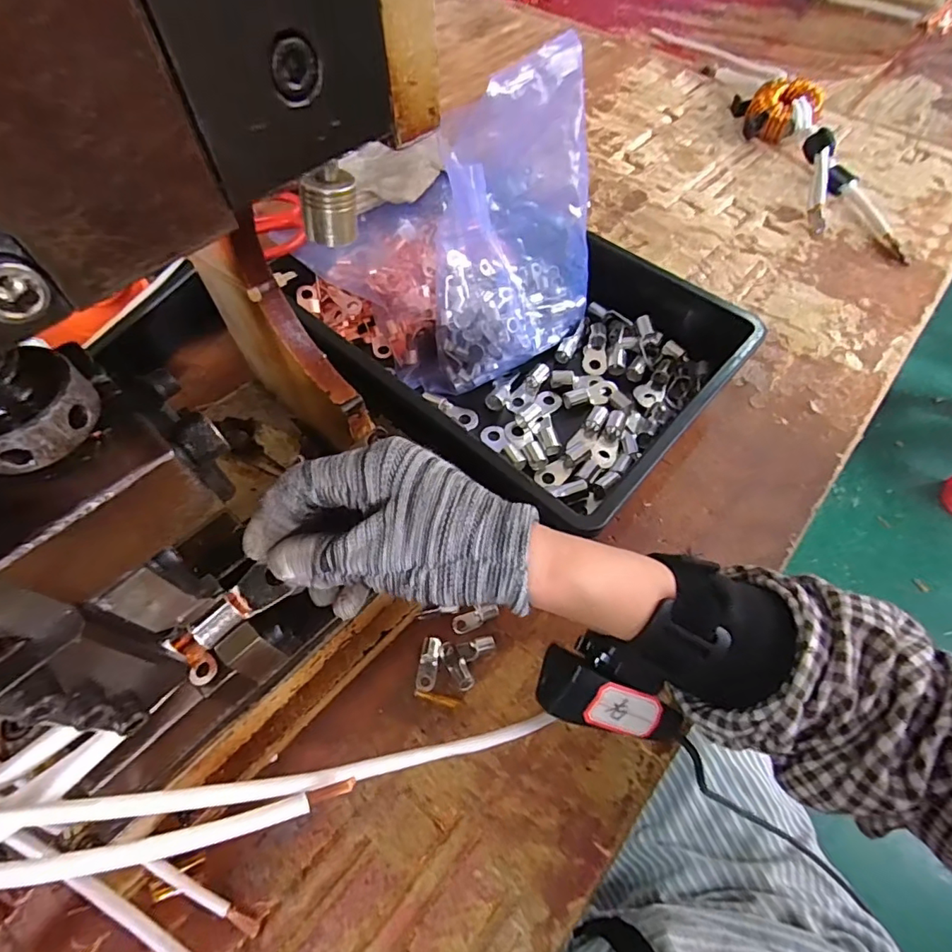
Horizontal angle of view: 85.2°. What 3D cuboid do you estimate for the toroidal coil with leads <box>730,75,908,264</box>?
[{"bbox_3d":[0.401,-0.361,0.598,0.090,0.050,0.301,-10,60,-7],"label":"toroidal coil with leads"}]

